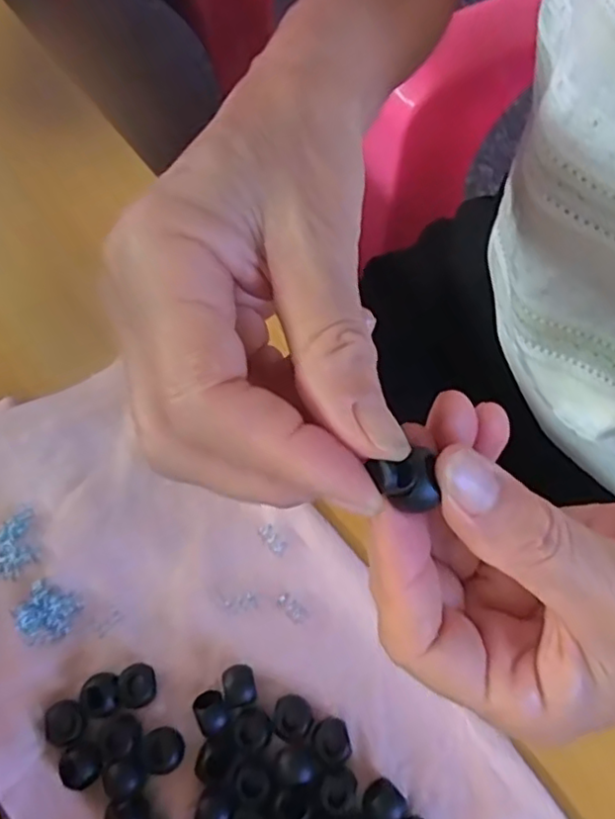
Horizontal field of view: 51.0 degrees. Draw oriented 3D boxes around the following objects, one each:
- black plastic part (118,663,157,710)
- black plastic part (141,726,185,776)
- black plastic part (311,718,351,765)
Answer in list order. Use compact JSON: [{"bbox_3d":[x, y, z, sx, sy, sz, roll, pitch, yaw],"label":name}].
[{"bbox_3d":[-0.066,0.107,0.249,0.014,0.006,0.015,-1,71,1],"label":"black plastic part"},{"bbox_3d":[-0.054,0.127,0.241,0.014,0.009,0.015,-1,69,2],"label":"black plastic part"},{"bbox_3d":[0.009,0.125,0.243,0.013,0.009,0.014,-1,71,1],"label":"black plastic part"}]

